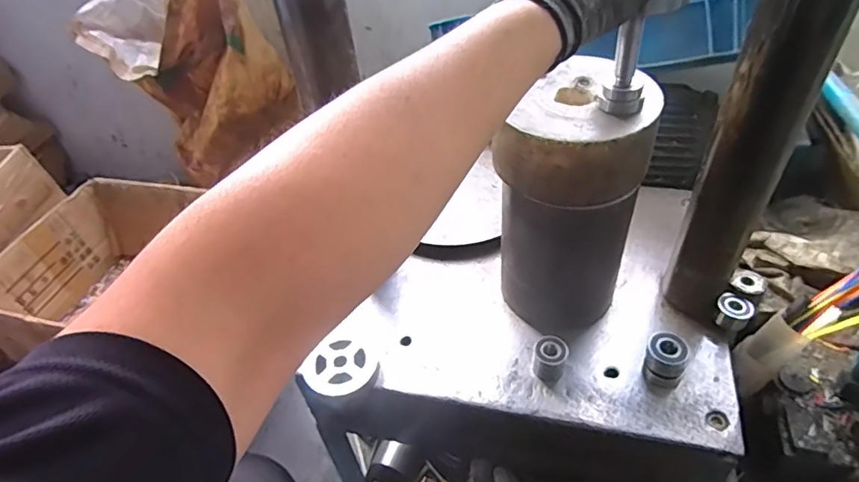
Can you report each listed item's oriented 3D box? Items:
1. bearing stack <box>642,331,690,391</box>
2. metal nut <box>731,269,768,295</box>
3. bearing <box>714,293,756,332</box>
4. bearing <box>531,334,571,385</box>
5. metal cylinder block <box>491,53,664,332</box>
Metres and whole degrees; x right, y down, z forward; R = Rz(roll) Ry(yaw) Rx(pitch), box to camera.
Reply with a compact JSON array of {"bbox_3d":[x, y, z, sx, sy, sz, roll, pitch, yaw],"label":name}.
[{"bbox_3d":[0.242,0.121,0.548,0.040,0.043,0.041,20,50,25],"label":"bearing stack"},{"bbox_3d":[0.355,0.046,0.592,0.034,0.010,0.035,30,55,32],"label":"metal nut"},{"bbox_3d":[0.331,0.078,0.583,0.035,0.025,0.029,28,54,31],"label":"bearing"},{"bbox_3d":[0.126,0.124,0.557,0.034,0.040,0.032,-3,44,3],"label":"bearing"},{"bbox_3d":[0.145,-0.039,0.541,0.117,0.244,0.146,17,49,23],"label":"metal cylinder block"}]

